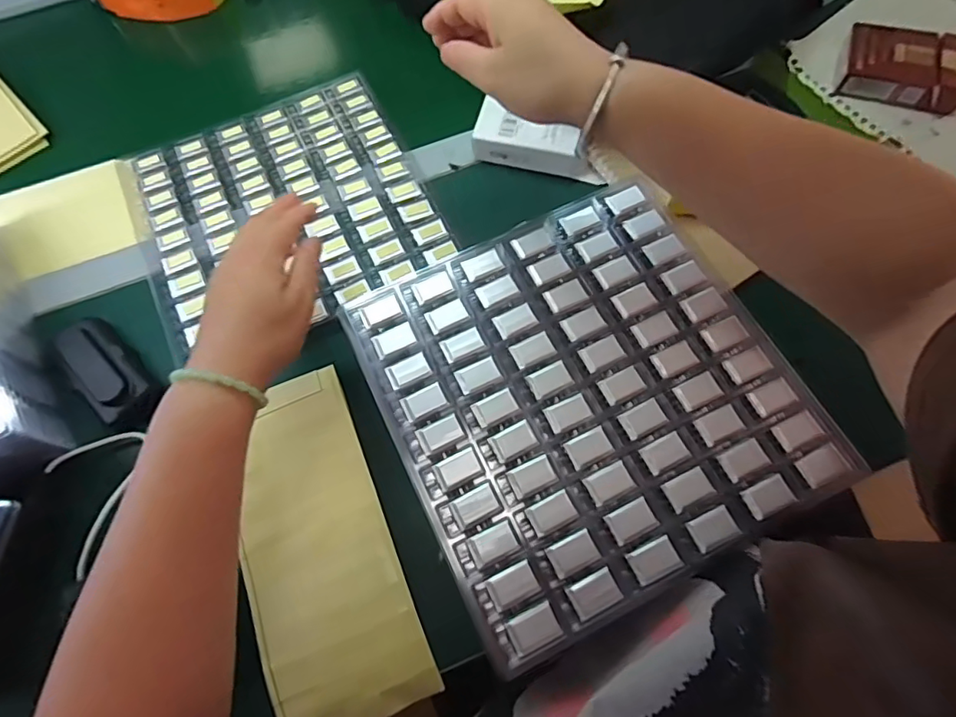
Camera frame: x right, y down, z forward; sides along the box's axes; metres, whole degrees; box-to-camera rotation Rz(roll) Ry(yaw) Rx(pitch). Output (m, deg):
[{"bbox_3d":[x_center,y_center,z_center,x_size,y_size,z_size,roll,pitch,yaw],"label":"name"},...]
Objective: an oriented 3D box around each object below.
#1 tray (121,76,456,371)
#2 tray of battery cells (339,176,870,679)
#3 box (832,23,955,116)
[{"bbox_3d":[-0.187,-0.145,0.506,0.258,0.018,0.252,-25,69,-8],"label":"tray"},{"bbox_3d":[0.074,0.018,0.369,0.258,0.013,0.265,-25,69,-8],"label":"tray of battery cells"},{"bbox_3d":[0.343,-0.233,0.423,0.087,0.026,0.058,16,69,8],"label":"box"}]

